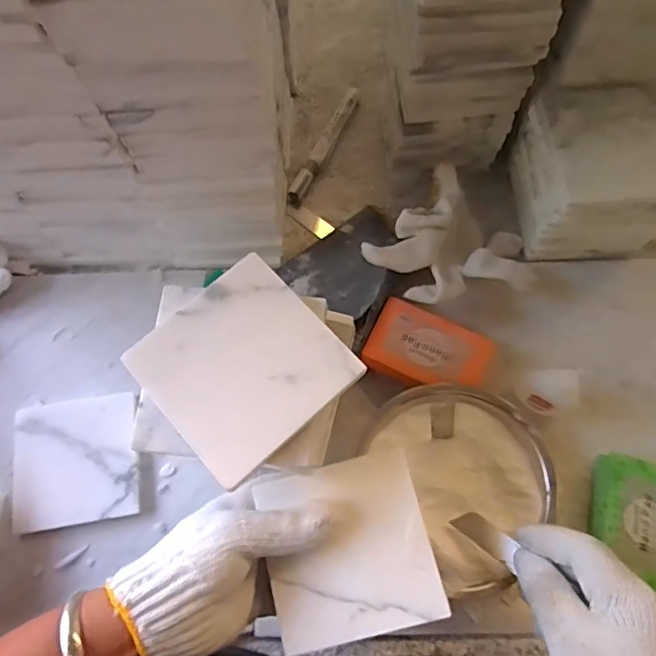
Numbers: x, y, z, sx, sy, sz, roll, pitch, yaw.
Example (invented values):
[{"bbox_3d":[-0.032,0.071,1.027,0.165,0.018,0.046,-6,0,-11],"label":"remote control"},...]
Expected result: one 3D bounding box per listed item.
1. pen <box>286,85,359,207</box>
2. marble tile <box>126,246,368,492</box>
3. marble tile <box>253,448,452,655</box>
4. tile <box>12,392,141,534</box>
[{"bbox_3d":[-0.002,-0.192,0.578,0.017,0.016,0.146,25,73,8],"label":"pen"},{"bbox_3d":[-0.049,0.022,0.322,0.100,0.012,0.100,-41,76,-13],"label":"marble tile"},{"bbox_3d":[0.011,0.136,0.343,0.100,0.005,0.098,-18,71,6],"label":"marble tile"},{"bbox_3d":[-0.209,0.109,0.466,0.100,0.010,0.102,-9,71,-4],"label":"tile"}]

